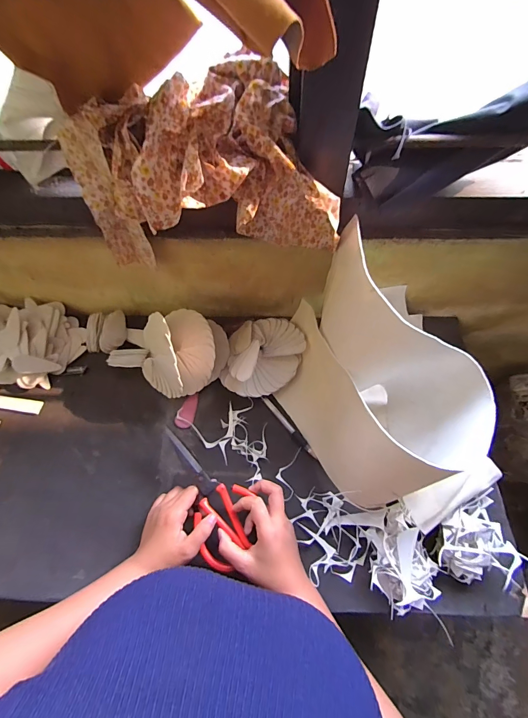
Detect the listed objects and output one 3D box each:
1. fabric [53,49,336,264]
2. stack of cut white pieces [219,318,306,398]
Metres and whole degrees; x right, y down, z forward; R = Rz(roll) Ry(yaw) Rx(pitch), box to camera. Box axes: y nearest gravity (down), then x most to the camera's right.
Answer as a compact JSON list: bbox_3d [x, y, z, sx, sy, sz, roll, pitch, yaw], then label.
[{"bbox_3d":[-0.071,-0.208,0.424,0.315,0.194,0.131,-10,63,-4],"label":"fabric"},{"bbox_3d":[-0.003,-0.005,0.571,0.132,0.058,0.141,9,63,6],"label":"stack of cut white pieces"}]

